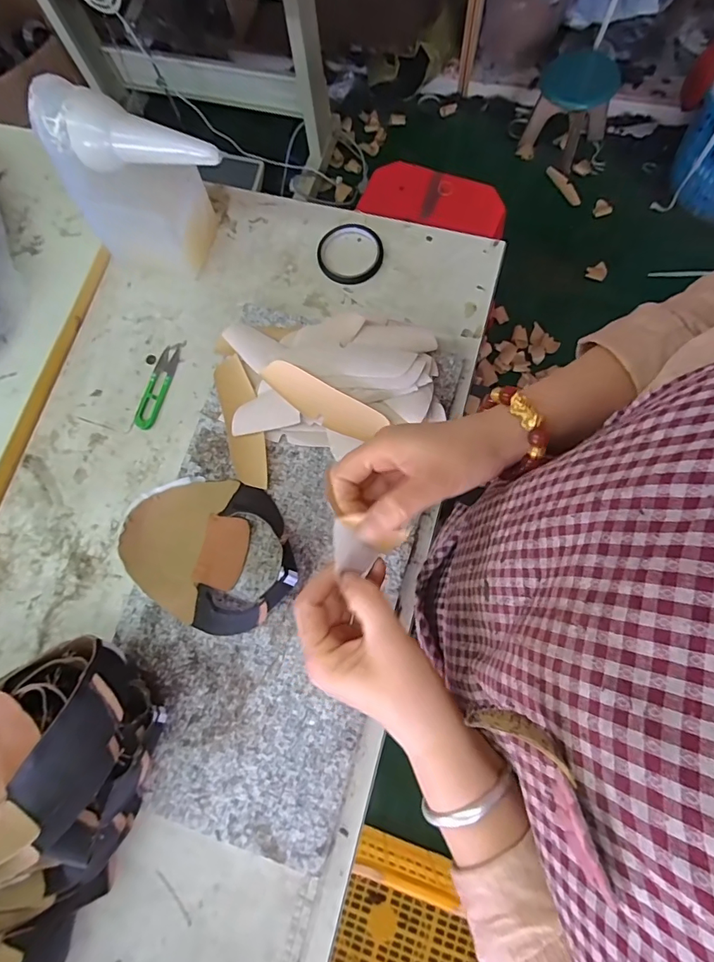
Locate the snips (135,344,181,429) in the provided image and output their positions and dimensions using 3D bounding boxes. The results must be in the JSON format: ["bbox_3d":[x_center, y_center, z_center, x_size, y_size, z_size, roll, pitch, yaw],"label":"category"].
[{"bbox_3d":[-0.267,-0.128,0.612,0.029,0.009,0.122,15,78,7],"label":"snips"}]

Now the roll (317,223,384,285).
[{"bbox_3d":[-0.009,-0.318,0.639,0.090,0.007,0.090,0,78,1],"label":"roll"}]

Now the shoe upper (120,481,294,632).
[{"bbox_3d":[-0.166,0.079,0.513,0.205,0.049,0.169,10,78,6],"label":"shoe upper"}]

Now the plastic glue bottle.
[{"bbox_3d":[-0.245,-0.352,0.559,0.198,0.196,0.085,2,77,4],"label":"plastic glue bottle"}]

